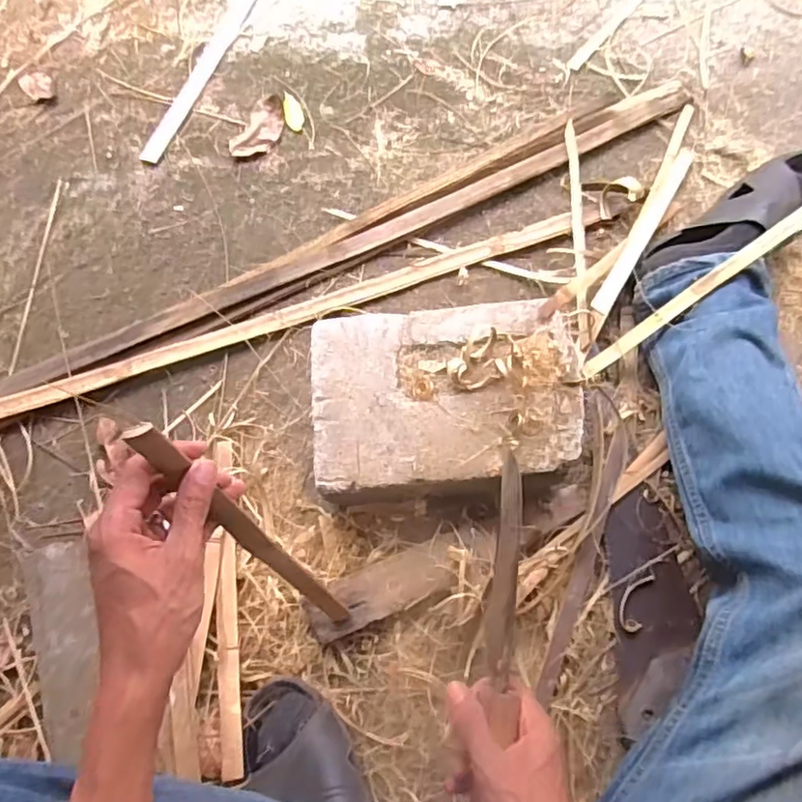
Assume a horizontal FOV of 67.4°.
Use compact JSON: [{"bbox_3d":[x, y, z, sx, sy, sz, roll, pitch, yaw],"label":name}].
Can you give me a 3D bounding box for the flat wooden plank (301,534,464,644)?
[{"bbox_3d":[-0.018,0.200,0.642,0.180,0.023,0.053,-24,67,-1],"label":"flat wooden plank"}]

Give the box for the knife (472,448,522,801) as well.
[{"bbox_3d":[0.075,0.193,0.457,0.024,0.020,0.313,7,71,3],"label":"knife"}]

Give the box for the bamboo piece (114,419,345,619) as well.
[{"bbox_3d":[-0.110,0.119,0.488,0.018,0.349,0.011,-40,51,-12],"label":"bamboo piece"}]

